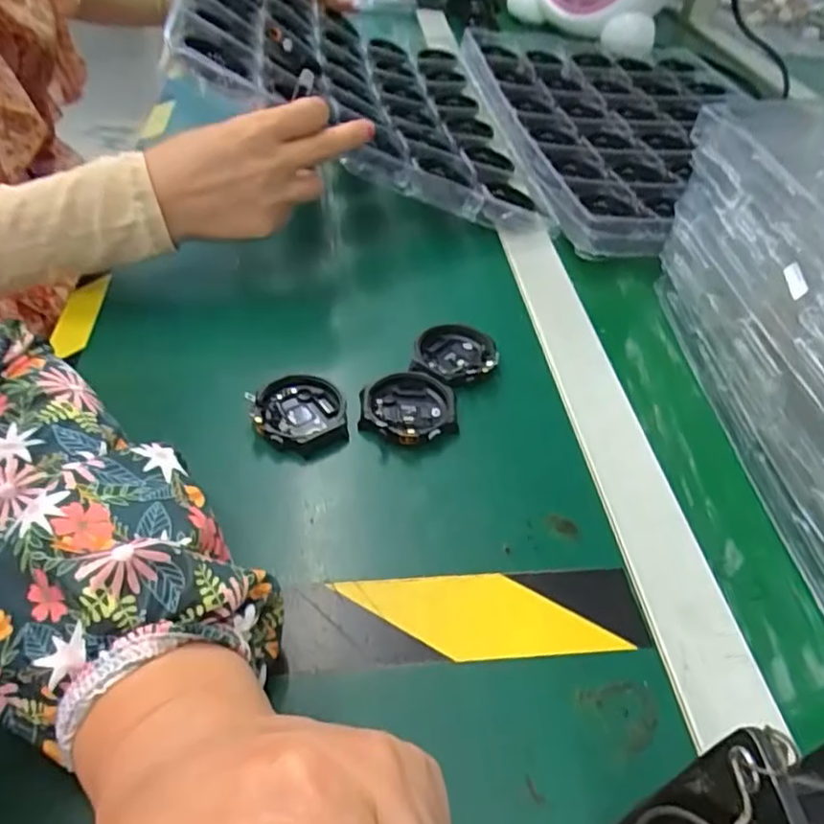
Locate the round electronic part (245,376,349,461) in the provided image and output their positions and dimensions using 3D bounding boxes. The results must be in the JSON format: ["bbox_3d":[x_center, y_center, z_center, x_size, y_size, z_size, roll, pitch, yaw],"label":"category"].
[{"bbox_3d":[-0.062,0.002,0.353,0.050,0.014,0.050,3,46,-4],"label":"round electronic part"}]

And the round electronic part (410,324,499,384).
[{"bbox_3d":[0.027,-0.036,0.397,0.050,0.009,0.057,8,46,1],"label":"round electronic part"}]

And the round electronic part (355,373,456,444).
[{"bbox_3d":[-0.003,-0.002,0.362,0.053,0.011,0.050,3,46,-4],"label":"round electronic part"}]

